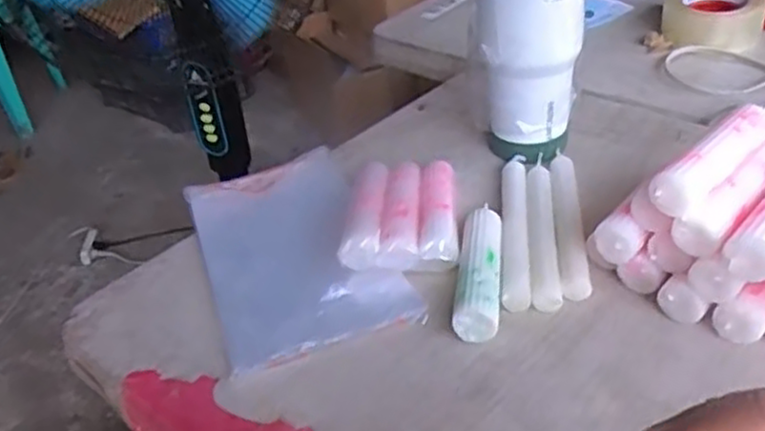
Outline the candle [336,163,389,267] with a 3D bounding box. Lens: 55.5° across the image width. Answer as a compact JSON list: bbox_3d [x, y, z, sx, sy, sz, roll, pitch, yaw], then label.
[{"bbox_3d":[-0.014,-0.005,0.655,0.034,0.030,0.147,-3,36,7],"label":"candle"}]

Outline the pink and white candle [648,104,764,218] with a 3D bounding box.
[{"bbox_3d":[0.244,-0.045,0.525,0.142,0.026,0.027,-33,42,-31],"label":"pink and white candle"}]

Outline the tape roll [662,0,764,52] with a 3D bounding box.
[{"bbox_3d":[0.425,-0.258,0.931,0.115,0.055,0.115,-5,35,4],"label":"tape roll"}]

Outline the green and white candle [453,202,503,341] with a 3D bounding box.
[{"bbox_3d":[0.080,0.037,0.588,0.033,0.030,0.150,1,36,12],"label":"green and white candle"}]

